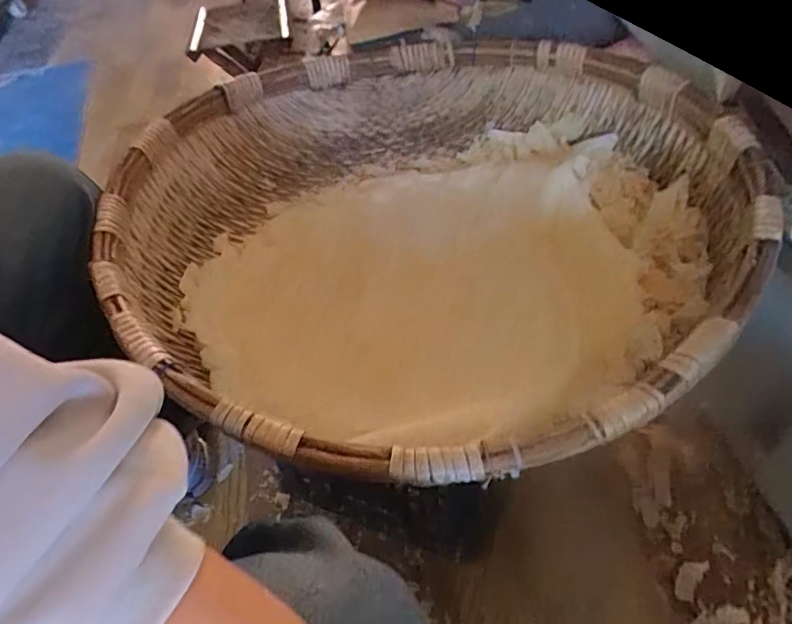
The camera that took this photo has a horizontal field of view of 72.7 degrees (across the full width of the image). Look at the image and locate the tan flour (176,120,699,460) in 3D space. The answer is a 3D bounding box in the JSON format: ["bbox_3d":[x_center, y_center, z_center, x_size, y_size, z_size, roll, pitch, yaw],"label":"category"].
[{"bbox_3d":[0.052,-0.061,0.720,0.571,0.142,0.500,0,42,6],"label":"tan flour"}]

